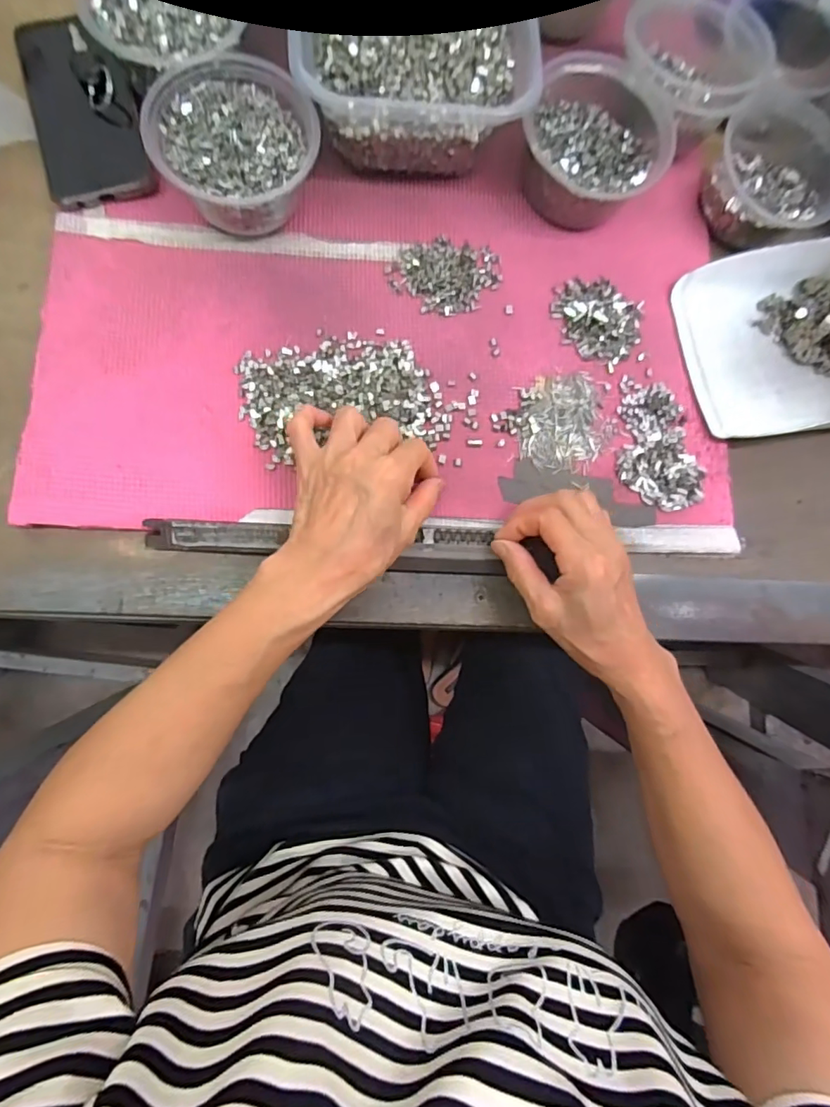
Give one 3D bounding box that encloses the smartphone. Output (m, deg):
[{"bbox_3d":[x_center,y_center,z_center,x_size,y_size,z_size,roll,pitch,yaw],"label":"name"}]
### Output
[{"bbox_3d":[-0.248,-0.336,0.395,0.076,0.013,0.147,-14,82,-9],"label":"smartphone"}]

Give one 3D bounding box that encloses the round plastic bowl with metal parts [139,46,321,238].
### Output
[{"bbox_3d":[-0.129,-0.299,0.384,0.111,0.052,0.118,1,80,-7],"label":"round plastic bowl with metal parts"}]

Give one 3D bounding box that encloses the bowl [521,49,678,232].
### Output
[{"bbox_3d":[0.145,-0.326,0.416,0.110,0.057,0.120,1,80,-6],"label":"bowl"}]

